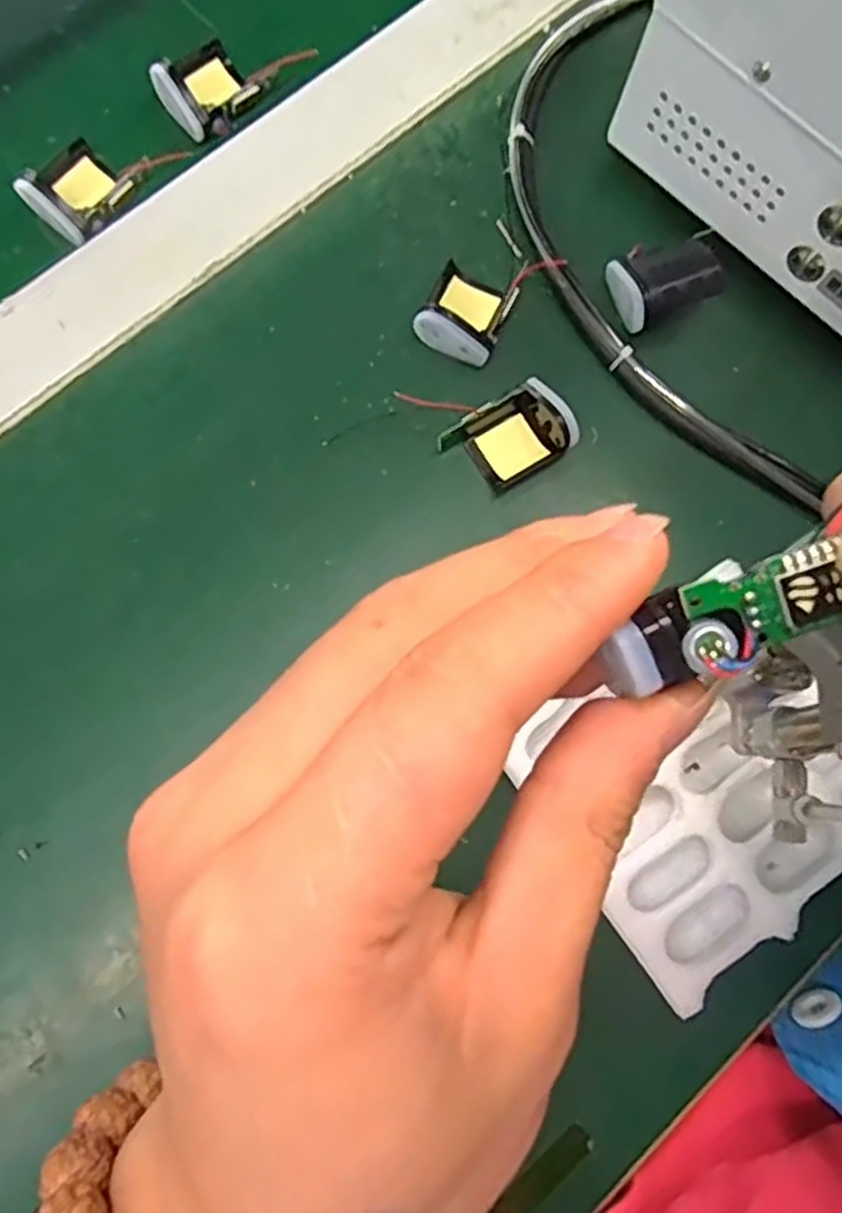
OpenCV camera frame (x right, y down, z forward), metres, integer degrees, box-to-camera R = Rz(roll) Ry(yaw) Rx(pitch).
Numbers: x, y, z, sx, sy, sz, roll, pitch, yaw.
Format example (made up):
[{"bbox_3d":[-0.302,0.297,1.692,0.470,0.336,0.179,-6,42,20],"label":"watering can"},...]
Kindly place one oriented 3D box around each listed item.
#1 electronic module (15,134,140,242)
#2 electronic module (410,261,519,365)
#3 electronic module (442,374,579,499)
[{"bbox_3d":[-0.162,-0.197,0.363,0.036,0.021,0.043,38,79,0],"label":"electronic module"},{"bbox_3d":[0.020,-0.134,0.353,0.038,0.022,0.043,27,79,-2],"label":"electronic module"},{"bbox_3d":[0.039,-0.074,0.342,0.050,0.021,0.034,-29,85,-10],"label":"electronic module"}]

